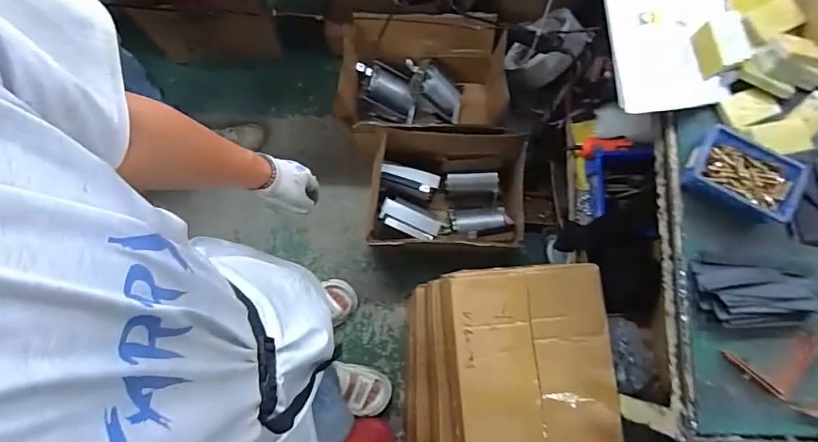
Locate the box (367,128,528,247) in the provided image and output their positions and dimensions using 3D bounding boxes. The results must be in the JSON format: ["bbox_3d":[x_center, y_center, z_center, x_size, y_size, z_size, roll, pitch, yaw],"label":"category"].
[{"bbox_3d":[0.099,-0.086,1.342,0.410,0.241,0.307,5,80,0],"label":"box"}]

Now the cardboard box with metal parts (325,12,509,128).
[{"bbox_3d":[0.031,-0.388,1.398,0.535,0.308,0.362,7,80,0],"label":"cardboard box with metal parts"}]

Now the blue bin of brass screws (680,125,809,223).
[{"bbox_3d":[0.486,-0.068,0.675,0.146,0.037,0.109,30,81,4],"label":"blue bin of brass screws"}]

